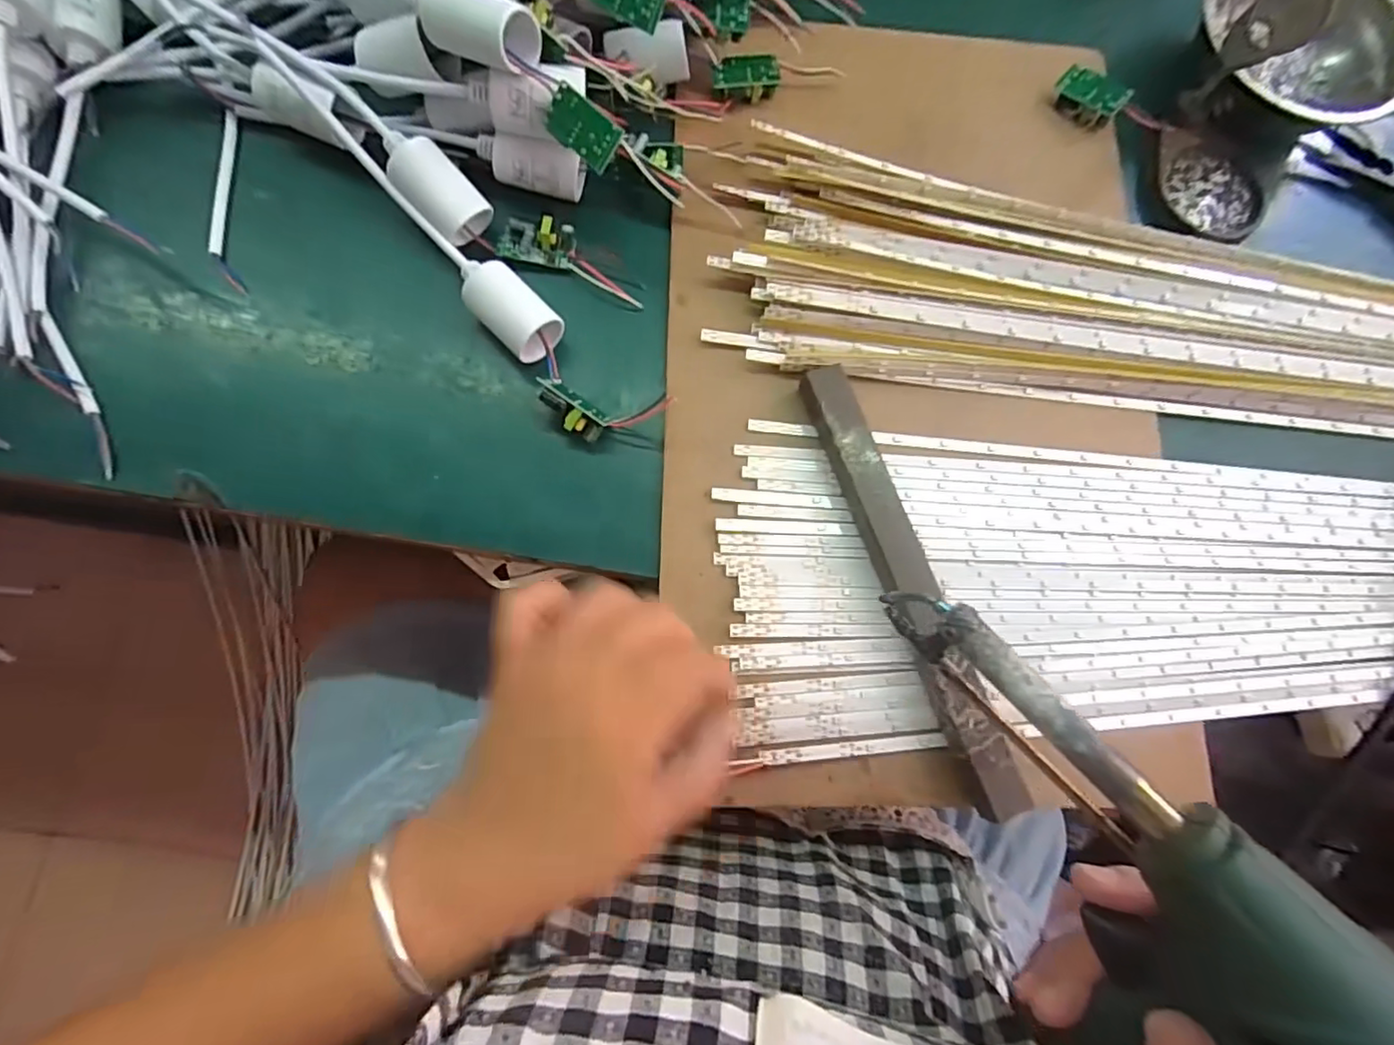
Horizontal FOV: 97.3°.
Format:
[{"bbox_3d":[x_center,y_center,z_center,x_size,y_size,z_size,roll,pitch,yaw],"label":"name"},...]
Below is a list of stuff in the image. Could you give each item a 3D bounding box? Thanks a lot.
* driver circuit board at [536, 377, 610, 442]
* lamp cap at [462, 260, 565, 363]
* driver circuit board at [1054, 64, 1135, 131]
[{"bbox_3d":[-0.061,-0.055,0.297,0.036,0.018,0.017,40,81,-10],"label":"driver circuit board"},{"bbox_3d":[-0.093,-0.104,0.303,0.054,0.023,0.029,41,77,4],"label":"lamp cap"},{"bbox_3d":[0.230,-0.250,0.360,0.038,0.021,0.019,37,77,3],"label":"driver circuit board"}]

